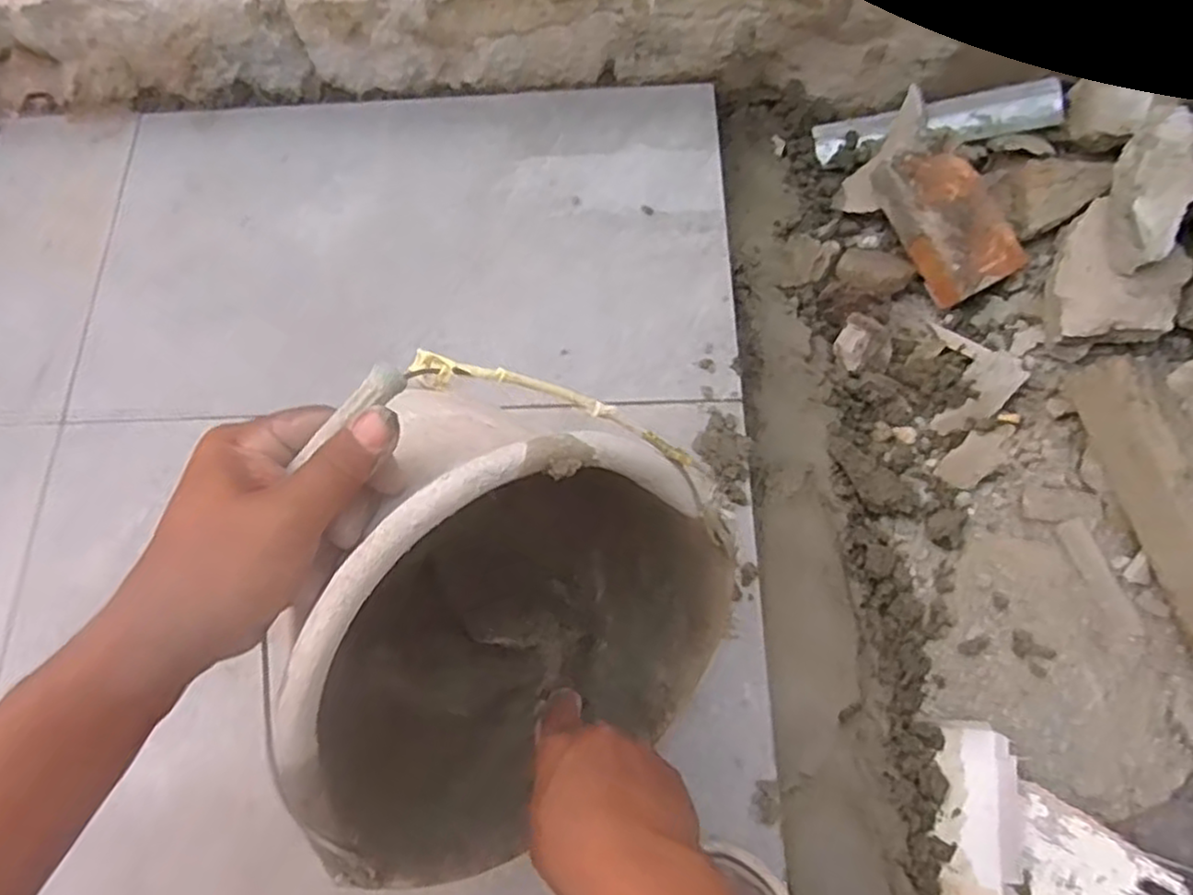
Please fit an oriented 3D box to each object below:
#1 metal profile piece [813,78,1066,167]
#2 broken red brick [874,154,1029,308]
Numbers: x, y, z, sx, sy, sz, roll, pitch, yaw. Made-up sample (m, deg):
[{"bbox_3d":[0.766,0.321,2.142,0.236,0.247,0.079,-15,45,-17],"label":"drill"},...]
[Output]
[{"bbox_3d":[0.340,-0.326,0.738,0.228,0.021,0.044,-3,69,14],"label":"metal profile piece"},{"bbox_3d":[0.328,-0.212,0.692,0.081,0.044,0.143,-29,88,4],"label":"broken red brick"}]

